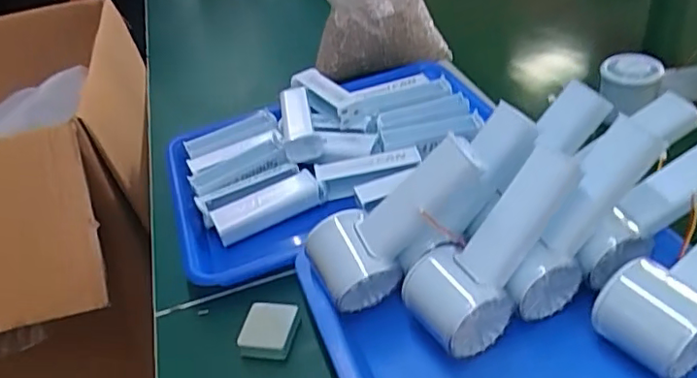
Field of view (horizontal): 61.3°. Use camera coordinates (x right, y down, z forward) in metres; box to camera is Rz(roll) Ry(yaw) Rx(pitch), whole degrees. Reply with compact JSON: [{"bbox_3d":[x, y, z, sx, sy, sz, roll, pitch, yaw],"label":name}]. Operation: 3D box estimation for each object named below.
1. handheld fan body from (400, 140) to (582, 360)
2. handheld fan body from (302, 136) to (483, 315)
[{"bbox_3d":[0.099,0.038,0.397,0.148,0.043,0.057,-55,47,7],"label":"handheld fan body"},{"bbox_3d":[0.035,0.027,0.413,0.066,0.150,0.049,29,30,-27],"label":"handheld fan body"}]

